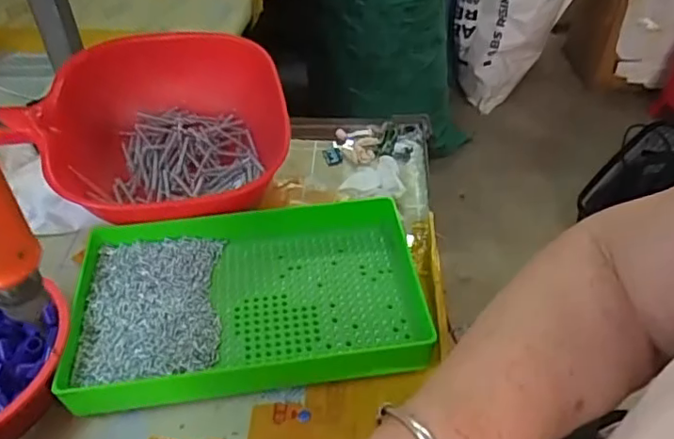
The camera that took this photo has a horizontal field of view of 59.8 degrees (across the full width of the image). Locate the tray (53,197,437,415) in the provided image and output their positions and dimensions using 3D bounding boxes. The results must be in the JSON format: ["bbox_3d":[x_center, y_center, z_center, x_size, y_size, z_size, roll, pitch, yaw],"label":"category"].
[{"bbox_3d":[-0.064,0.054,0.429,0.246,0.032,0.147,-7,42,-5],"label":"tray"}]

